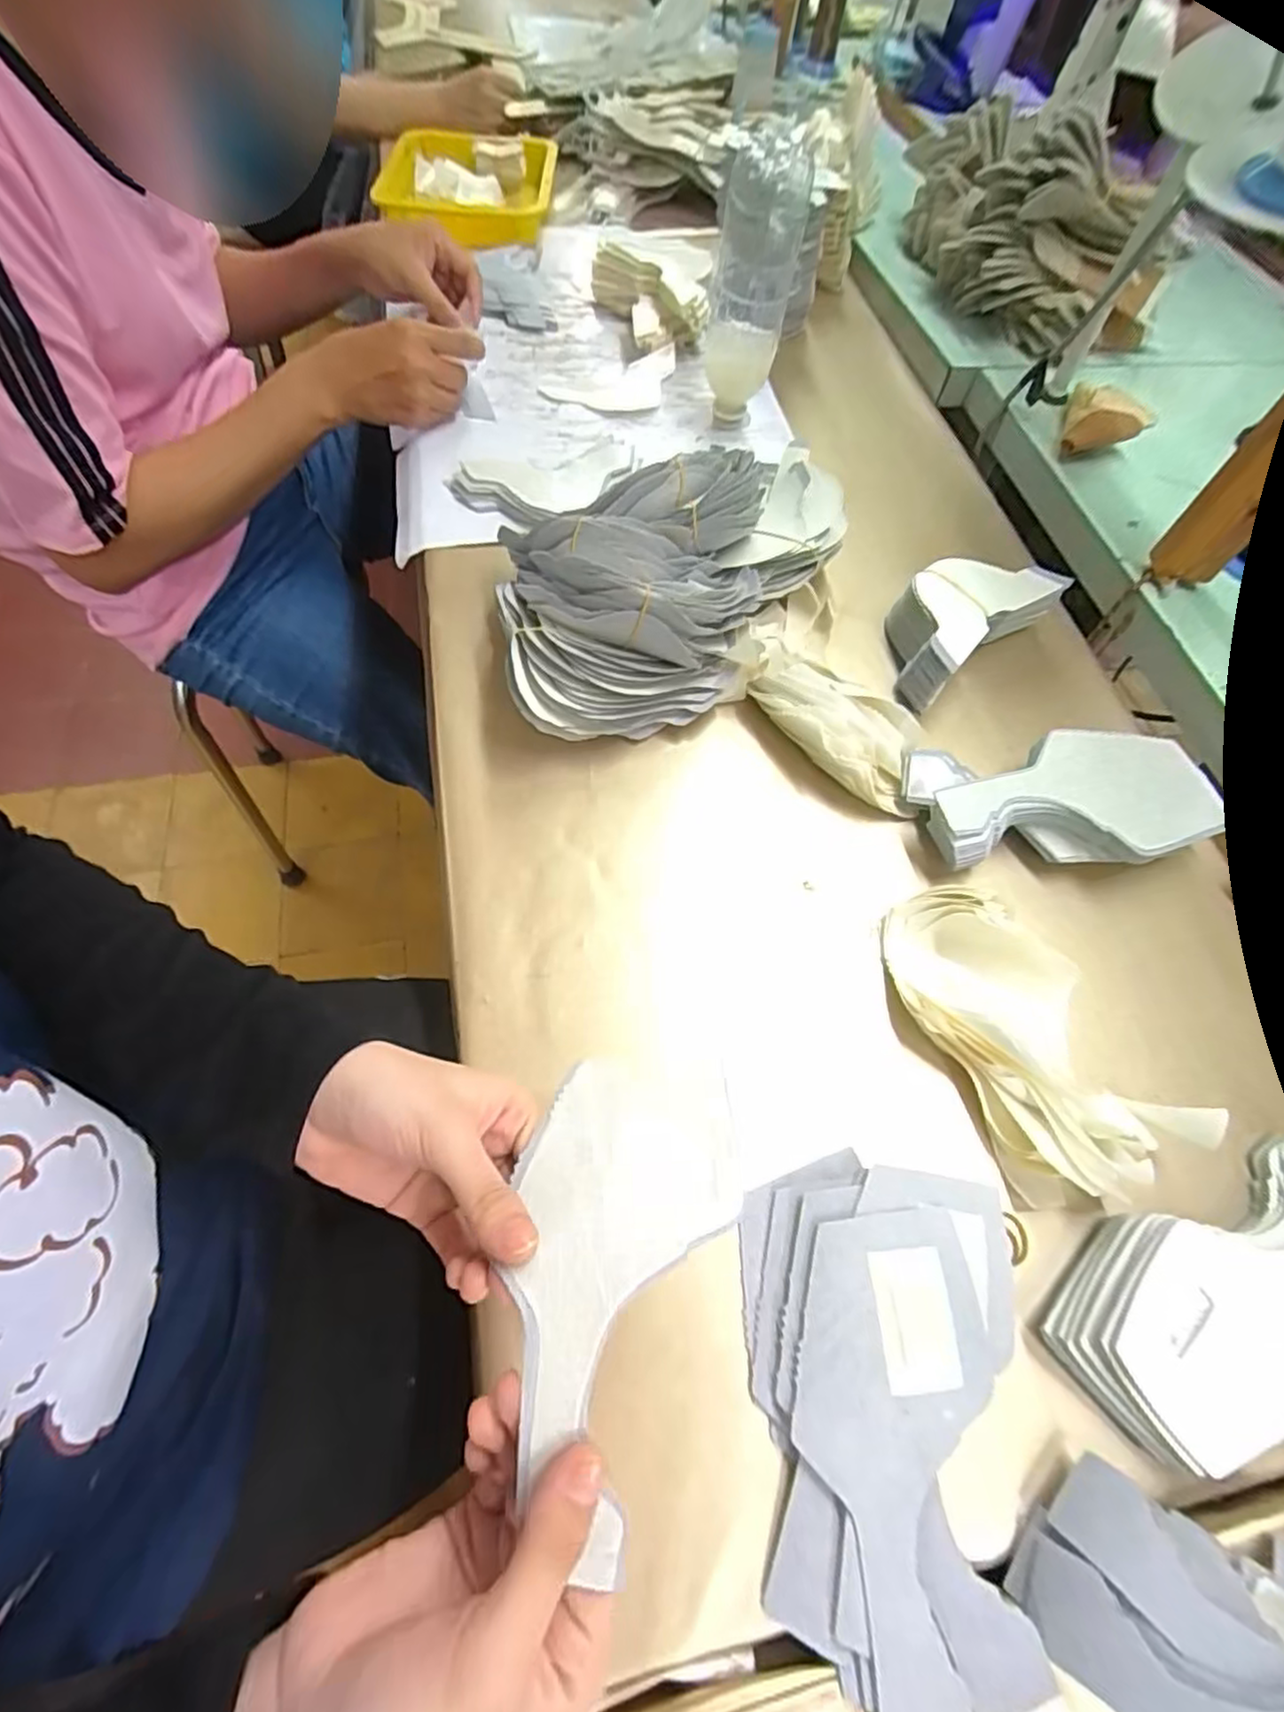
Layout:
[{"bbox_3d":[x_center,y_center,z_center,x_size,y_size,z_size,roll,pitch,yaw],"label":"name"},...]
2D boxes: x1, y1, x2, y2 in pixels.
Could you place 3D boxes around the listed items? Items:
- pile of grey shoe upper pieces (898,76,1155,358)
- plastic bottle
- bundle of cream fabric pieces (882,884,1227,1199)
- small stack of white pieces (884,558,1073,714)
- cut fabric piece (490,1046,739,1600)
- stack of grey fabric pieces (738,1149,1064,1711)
[{"bbox_3d":[0.354,-0.638,0.683,0.099,0.141,0.279,-16,64,-12],"label":"pile of grey shoe upper pieces"},{"bbox_3d":[0.089,-0.459,0.568,0.064,0.200,0.058,8,61,1],"label":"plastic bottle"},{"bbox_3d":[0.210,0.099,0.389,0.088,0.041,0.183,-26,66,-16],"label":"bundle of cream fabric pieces"},{"bbox_3d":[0.240,-0.183,0.535,0.145,0.054,0.082,-35,69,-20],"label":"small stack of white pieces"},{"bbox_3d":[-0.014,0.148,0.258,0.077,0.041,0.155,17,62,5],"label":"cut fabric piece"},{"bbox_3d":[0.106,0.247,0.310,0.122,0.020,0.197,8,61,1],"label":"stack of grey fabric pieces"}]

